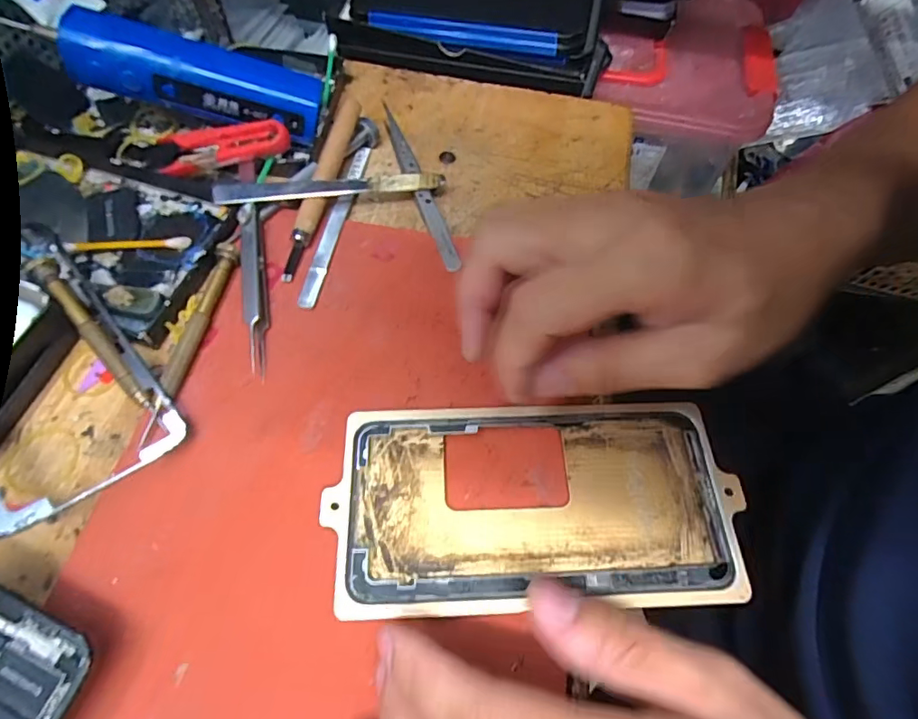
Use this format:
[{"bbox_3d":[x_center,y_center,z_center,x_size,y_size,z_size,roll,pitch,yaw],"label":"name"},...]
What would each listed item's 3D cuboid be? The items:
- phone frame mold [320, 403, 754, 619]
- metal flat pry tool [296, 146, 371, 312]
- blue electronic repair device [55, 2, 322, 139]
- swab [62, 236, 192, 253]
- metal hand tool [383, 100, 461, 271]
[{"bbox_3d":[0.031,0.060,0.217,0.165,0.008,0.085,-2,62,-3],"label":"phone frame mold"},{"bbox_3d":[-0.071,-0.082,0.292,0.009,0.004,0.125,9,62,1],"label":"metal flat pry tool"},{"bbox_3d":[-0.147,-0.160,0.288,0.130,0.026,0.030,6,61,-20],"label":"blue electronic repair device"},{"bbox_3d":[-0.178,-0.062,0.273,0.063,0.006,0.006,-3,63,-6],"label":"swab"},{"bbox_3d":[-0.026,-0.111,0.309,0.011,0.011,0.143,-16,64,-12],"label":"metal hand tool"}]

